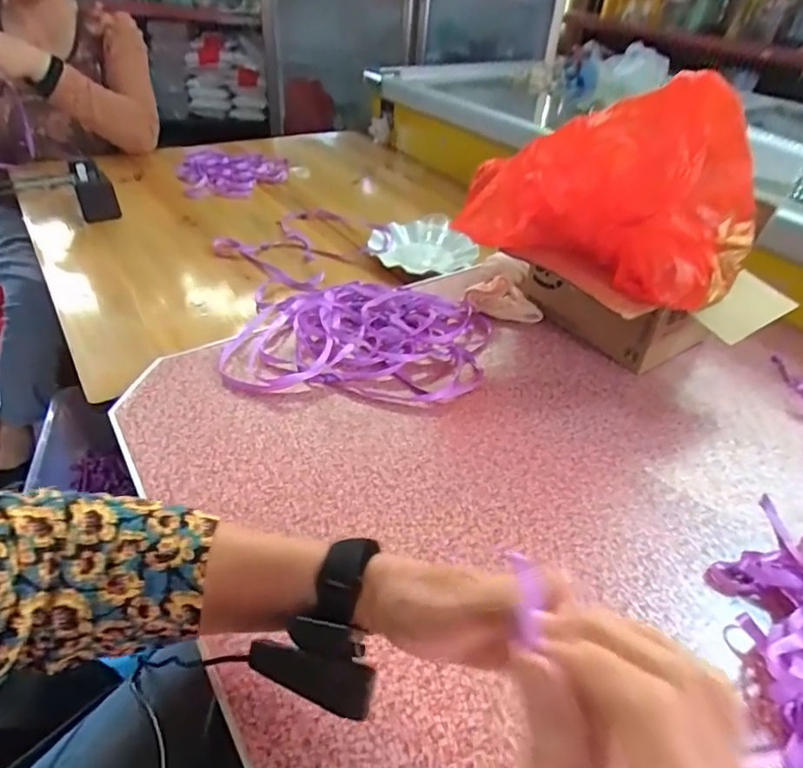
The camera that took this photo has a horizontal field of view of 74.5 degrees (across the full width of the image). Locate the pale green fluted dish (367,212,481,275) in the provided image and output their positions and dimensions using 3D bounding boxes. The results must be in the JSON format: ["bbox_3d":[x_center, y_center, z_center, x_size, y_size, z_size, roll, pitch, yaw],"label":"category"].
[{"bbox_3d":[0.029,-0.239,0.896,0.162,0.058,0.153,2,40,-2],"label":"pale green fluted dish"}]

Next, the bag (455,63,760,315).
[{"bbox_3d":[0.216,-0.204,0.546,0.283,0.197,0.102,25,44,23],"label":"bag"}]

